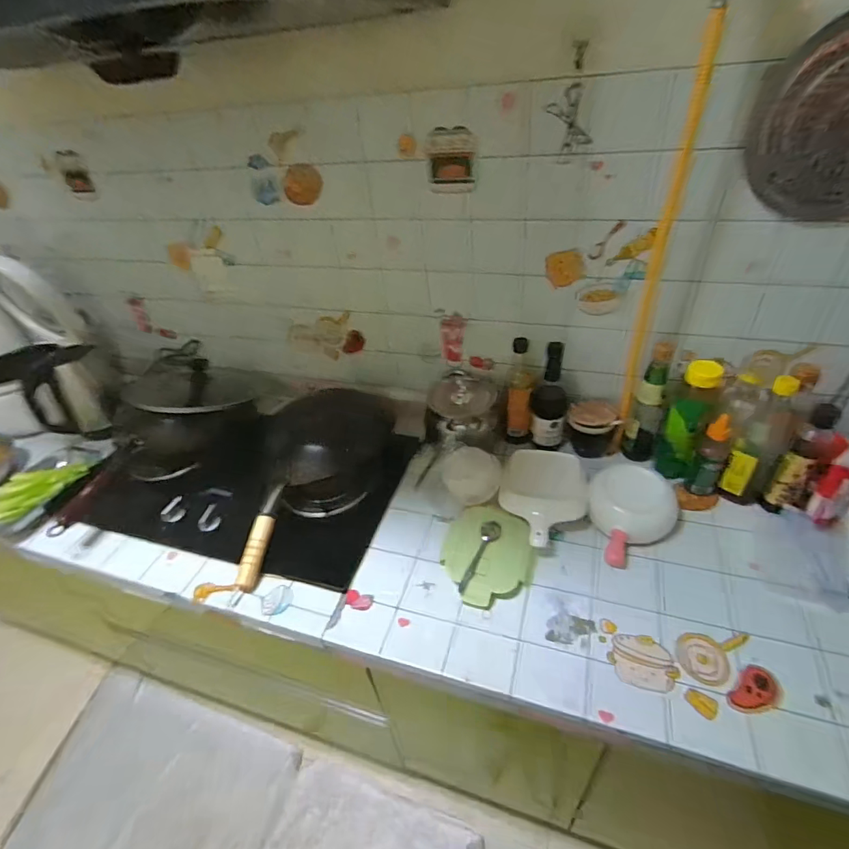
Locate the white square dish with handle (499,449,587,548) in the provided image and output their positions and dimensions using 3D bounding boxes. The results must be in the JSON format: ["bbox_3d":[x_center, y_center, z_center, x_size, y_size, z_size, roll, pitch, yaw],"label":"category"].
[{"bbox_3d":[0.218,0.132,0.861,0.150,0.037,0.190,7,60,17],"label":"white square dish with handle"}]

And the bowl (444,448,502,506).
[{"bbox_3d":[0.091,0.095,0.884,0.109,0.058,0.090,1,39,9],"label":"bowl"}]

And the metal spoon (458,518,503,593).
[{"bbox_3d":[0.098,0.225,0.797,0.034,0.016,0.148,11,42,20],"label":"metal spoon"}]

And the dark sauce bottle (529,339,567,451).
[{"bbox_3d":[0.257,-0.050,0.954,0.075,0.231,0.061,6,40,15],"label":"dark sauce bottle"}]

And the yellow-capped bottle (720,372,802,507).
[{"bbox_3d":[0.593,0.028,0.814,0.073,0.244,0.073,25,48,32],"label":"yellow-capped bottle"}]

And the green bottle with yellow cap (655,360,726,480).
[{"bbox_3d":[0.497,-0.004,0.869,0.082,0.231,0.087,3,40,12],"label":"green bottle with yellow cap"}]

